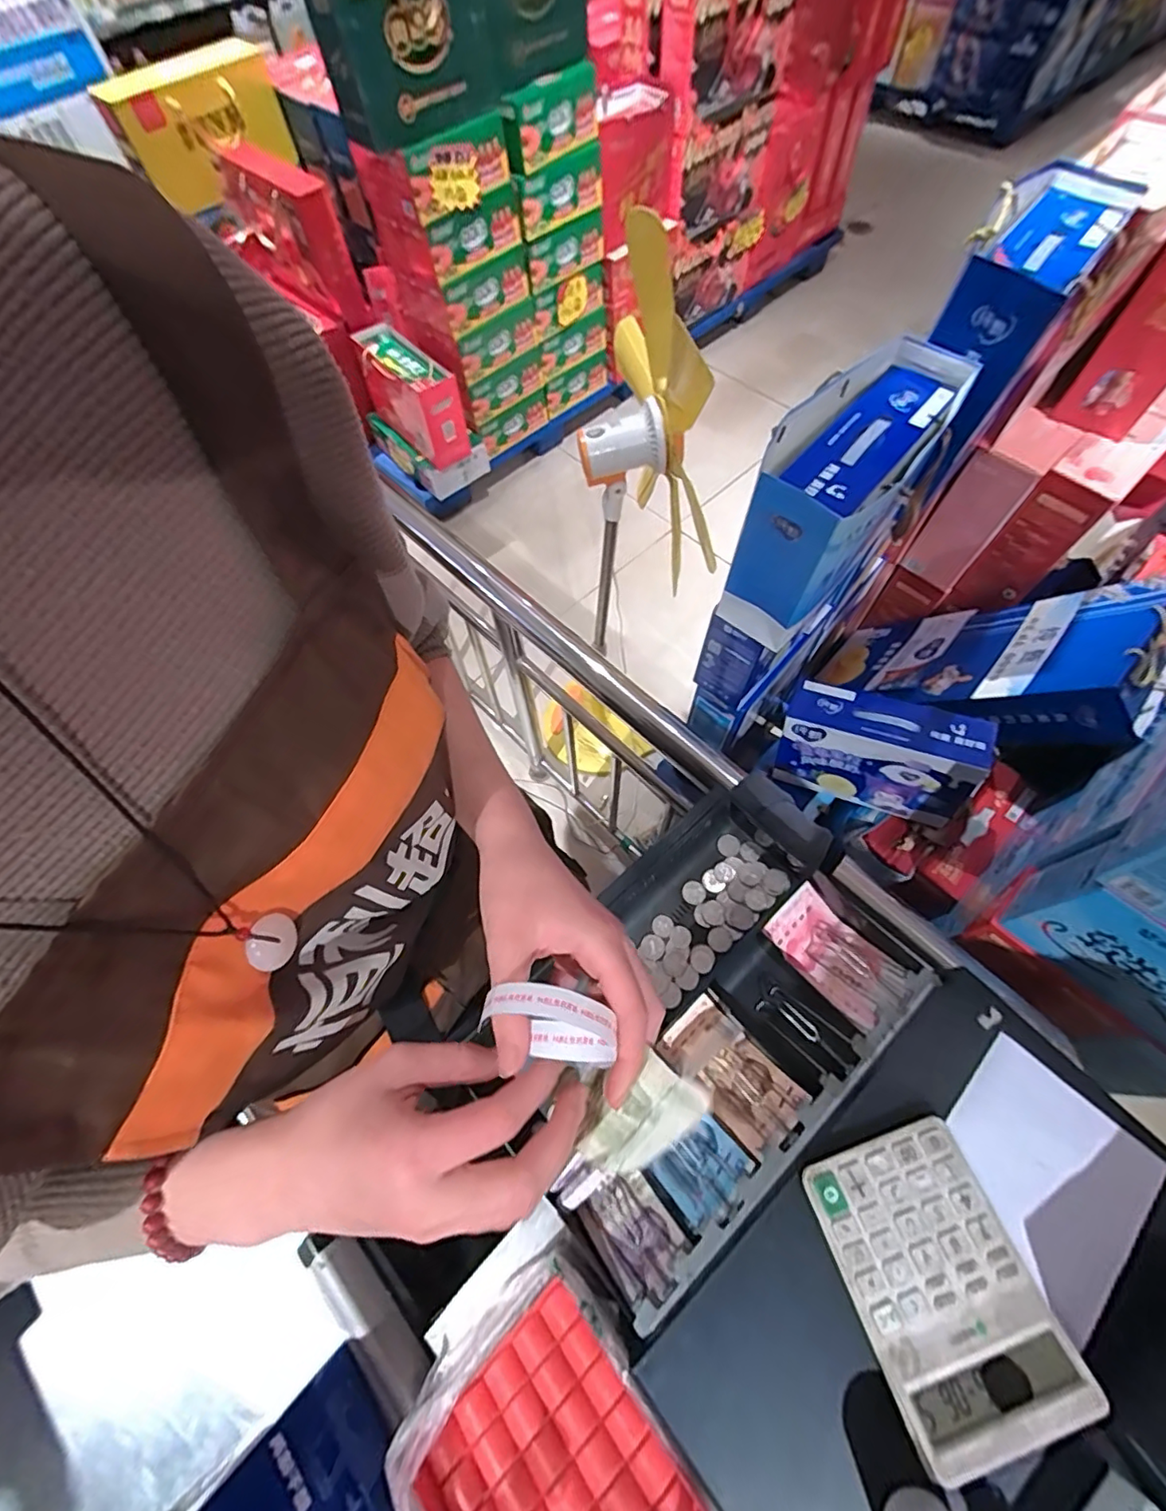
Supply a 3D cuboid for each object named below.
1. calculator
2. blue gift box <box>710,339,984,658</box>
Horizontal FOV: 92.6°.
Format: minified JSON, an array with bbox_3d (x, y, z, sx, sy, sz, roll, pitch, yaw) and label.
[{"bbox_3d":[0.244,0.357,0.380,0.119,0.029,0.157,-19,65,-6],"label":"calculator"},{"bbox_3d":[0.364,-0.366,0.796,0.175,0.227,0.360,41,73,19],"label":"blue gift box"}]

